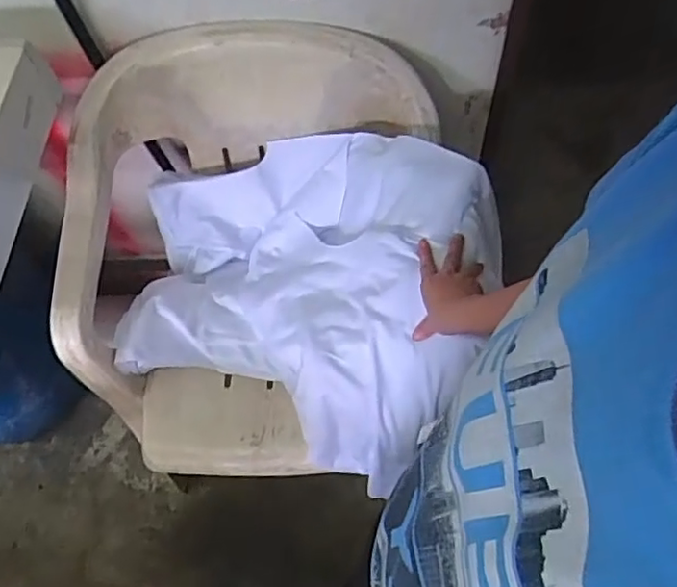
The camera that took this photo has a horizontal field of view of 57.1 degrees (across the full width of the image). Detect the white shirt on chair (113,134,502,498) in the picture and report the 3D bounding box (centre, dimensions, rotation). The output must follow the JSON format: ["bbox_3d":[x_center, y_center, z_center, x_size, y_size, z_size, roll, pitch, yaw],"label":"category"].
[{"bbox_3d":[-0.061,-0.015,0.928,0.520,0.287,0.400,21,64,14],"label":"white shirt on chair"}]

